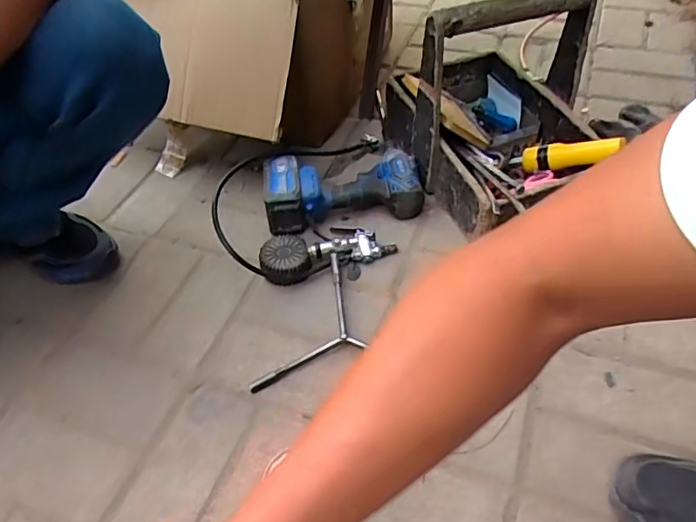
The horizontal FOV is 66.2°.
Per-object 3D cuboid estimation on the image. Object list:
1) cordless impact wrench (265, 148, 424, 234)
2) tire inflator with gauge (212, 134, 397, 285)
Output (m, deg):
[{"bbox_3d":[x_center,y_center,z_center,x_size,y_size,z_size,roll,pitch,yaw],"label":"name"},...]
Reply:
[{"bbox_3d":[-0.010,-0.121,0.853,0.241,0.071,0.126,-8,48,-4],"label":"cordless impact wrench"},{"bbox_3d":[-0.070,-0.083,0.817,0.264,0.098,0.242,-6,48,-2],"label":"tire inflator with gauge"}]

